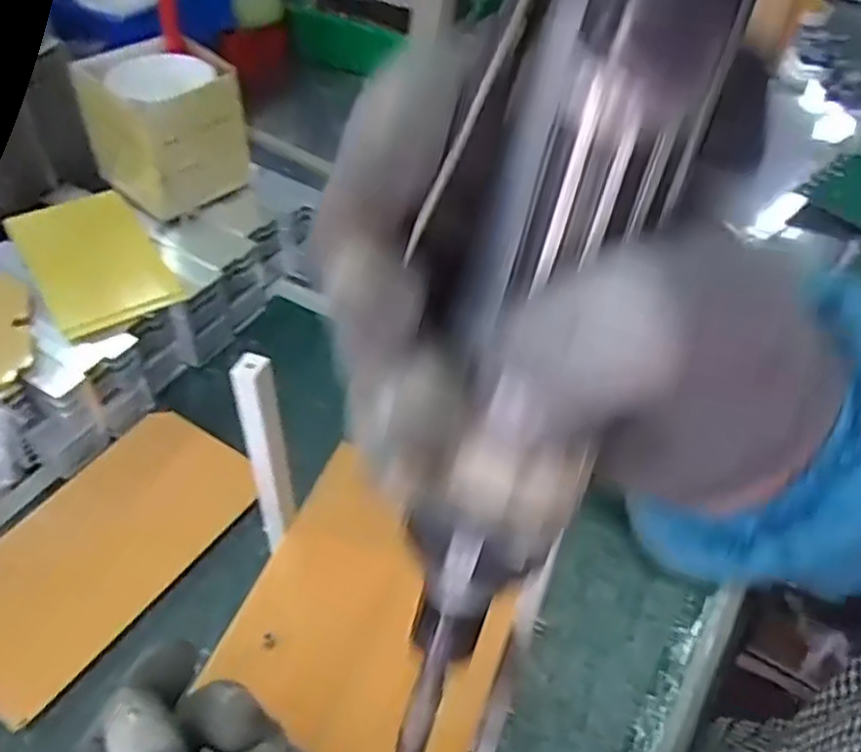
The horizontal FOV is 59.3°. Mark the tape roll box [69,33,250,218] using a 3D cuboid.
[{"bbox_3d":[-0.251,-0.230,0.698,0.105,0.109,0.129,-31,57,-29],"label":"tape roll box"}]

